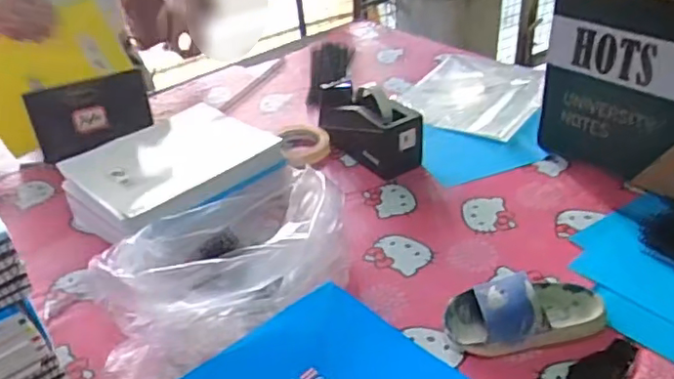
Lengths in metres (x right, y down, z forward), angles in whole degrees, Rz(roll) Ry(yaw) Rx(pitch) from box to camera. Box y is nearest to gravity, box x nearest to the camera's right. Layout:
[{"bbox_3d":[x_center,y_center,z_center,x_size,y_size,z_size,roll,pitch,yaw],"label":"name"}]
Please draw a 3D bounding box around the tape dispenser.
[{"bbox_3d":[0.049,-0.110,0.997,0.080,0.111,0.201,-24,38,-28],"label":"tape dispenser"}]

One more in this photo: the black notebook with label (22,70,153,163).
[{"bbox_3d":[-0.435,-0.134,1.079,0.196,0.121,0.024,-20,36,-22],"label":"black notebook with label"}]

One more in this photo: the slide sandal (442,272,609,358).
[{"bbox_3d":[0.209,0.131,0.665,0.172,0.061,0.092,-11,33,-9],"label":"slide sandal"}]

